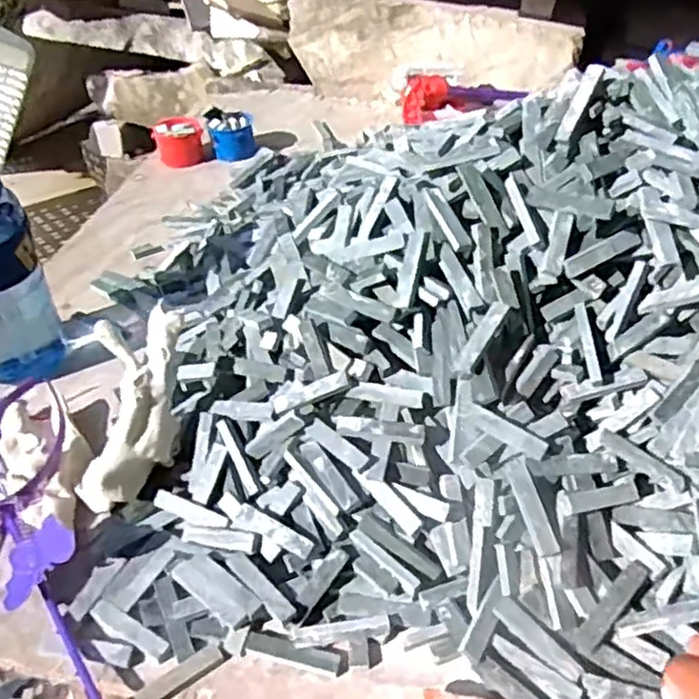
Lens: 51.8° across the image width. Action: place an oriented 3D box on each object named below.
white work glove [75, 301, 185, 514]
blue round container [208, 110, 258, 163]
[{"bbox_3d":[-0.164,0.045,0.547,0.057,0.057,0.159,12,87,15],"label":"white work glove"},{"bbox_3d":[-0.157,-0.286,0.970,0.061,0.054,0.050,-12,43,-11],"label":"blue round container"}]

